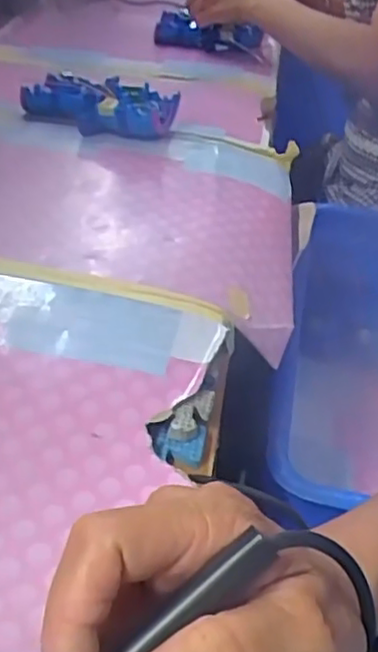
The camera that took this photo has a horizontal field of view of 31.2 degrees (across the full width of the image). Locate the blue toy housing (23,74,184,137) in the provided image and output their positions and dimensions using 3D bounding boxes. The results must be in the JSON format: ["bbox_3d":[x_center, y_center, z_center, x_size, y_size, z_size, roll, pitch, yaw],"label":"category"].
[{"bbox_3d":[-0.097,-0.230,0.708,0.159,0.043,0.077,10,37,6],"label":"blue toy housing"}]

